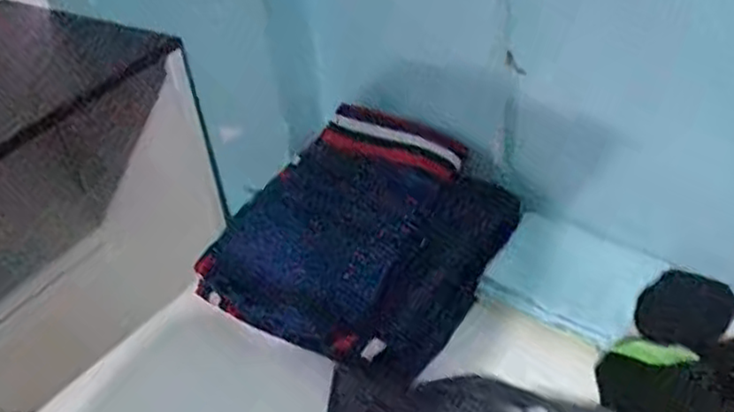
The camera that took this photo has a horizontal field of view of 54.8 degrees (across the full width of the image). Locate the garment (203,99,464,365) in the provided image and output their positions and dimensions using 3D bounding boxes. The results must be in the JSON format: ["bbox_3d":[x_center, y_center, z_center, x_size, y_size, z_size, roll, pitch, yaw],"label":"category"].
[{"bbox_3d":[-0.041,0.019,0.808,0.178,0.045,0.286,32,86,8],"label":"garment"}]

